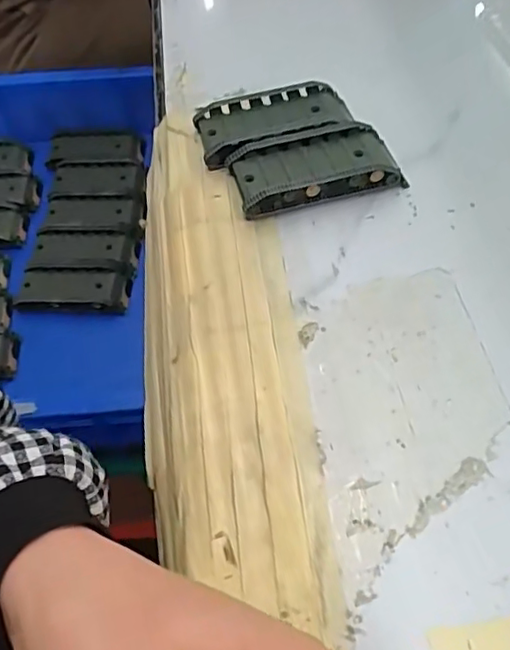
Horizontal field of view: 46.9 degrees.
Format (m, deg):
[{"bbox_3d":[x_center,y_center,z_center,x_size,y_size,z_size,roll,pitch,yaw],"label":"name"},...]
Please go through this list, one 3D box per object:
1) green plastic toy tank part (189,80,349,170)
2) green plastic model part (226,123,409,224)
[{"bbox_3d":[0.012,-0.124,0.362,0.092,0.019,0.046,-13,57,-4],"label":"green plastic toy tank part"},{"bbox_3d":[0.035,-0.091,0.340,0.094,0.022,0.043,-14,58,-6],"label":"green plastic model part"}]

